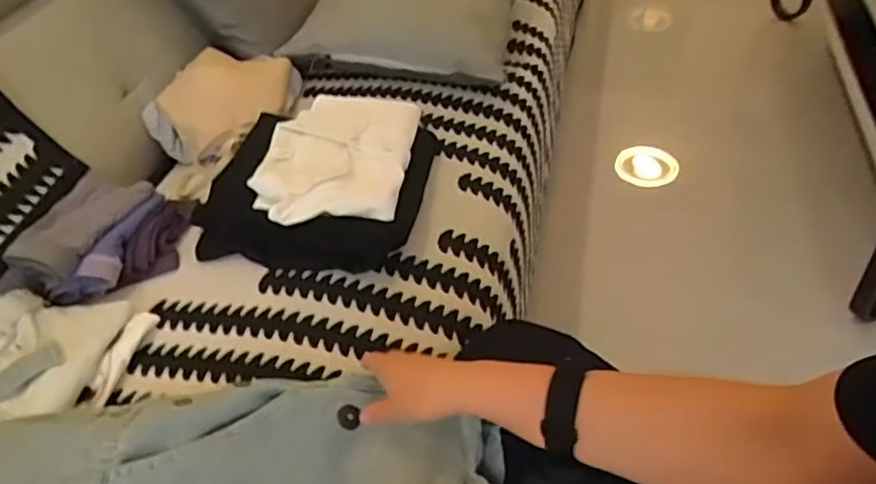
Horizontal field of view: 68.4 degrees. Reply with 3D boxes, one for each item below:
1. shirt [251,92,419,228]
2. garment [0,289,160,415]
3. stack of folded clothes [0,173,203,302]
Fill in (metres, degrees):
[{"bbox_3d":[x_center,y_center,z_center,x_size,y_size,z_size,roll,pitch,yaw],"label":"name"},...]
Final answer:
[{"bbox_3d":[-0.132,-0.121,0.854,0.190,0.033,0.264,3,45,9],"label":"shirt"},{"bbox_3d":[-0.423,0.115,0.686,0.187,0.044,0.148,5,45,12],"label":"garment"},{"bbox_3d":[-0.410,-0.008,0.806,0.154,0.073,0.179,12,47,18],"label":"stack of folded clothes"}]

